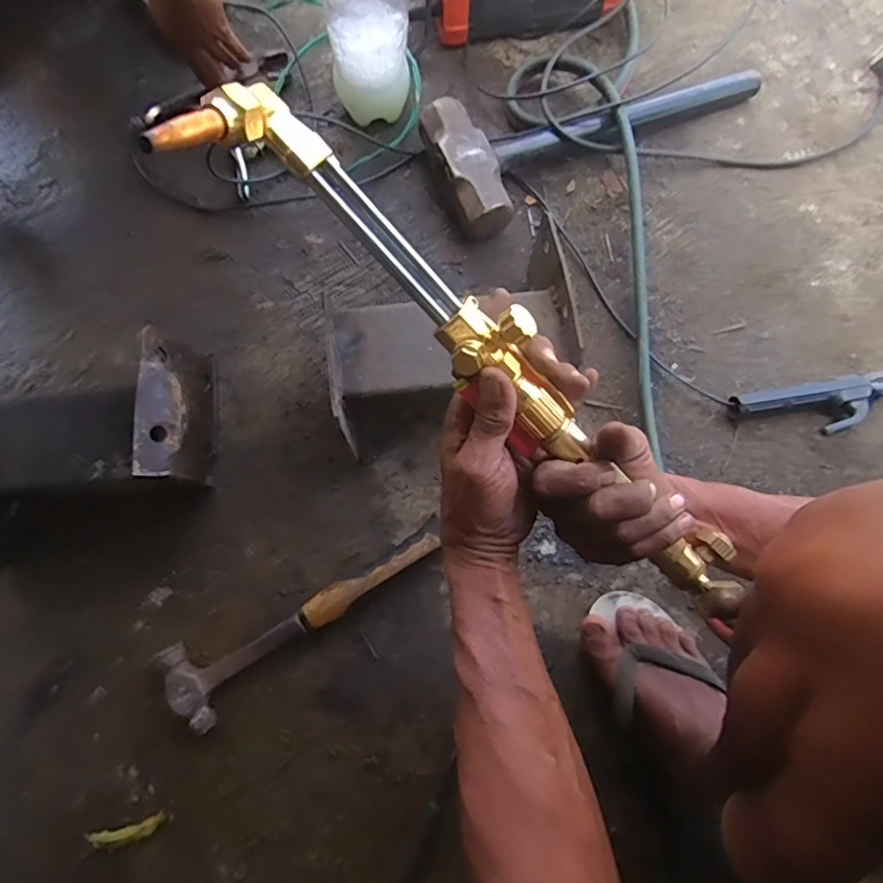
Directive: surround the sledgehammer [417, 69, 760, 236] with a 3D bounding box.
[{"bbox_3d":[0.197,-0.406,0.711,0.435,0.063,0.165,-26,79,-7],"label":"sledgehammer"}]

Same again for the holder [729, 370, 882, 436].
[{"bbox_3d":[0.421,-0.038,0.639,0.184,0.035,0.063,-12,78,-2],"label":"holder"}]

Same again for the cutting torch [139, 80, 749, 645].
[{"bbox_3d":[0.039,-0.031,0.332,0.412,0.068,0.083,43,79,-16],"label":"cutting torch"}]

